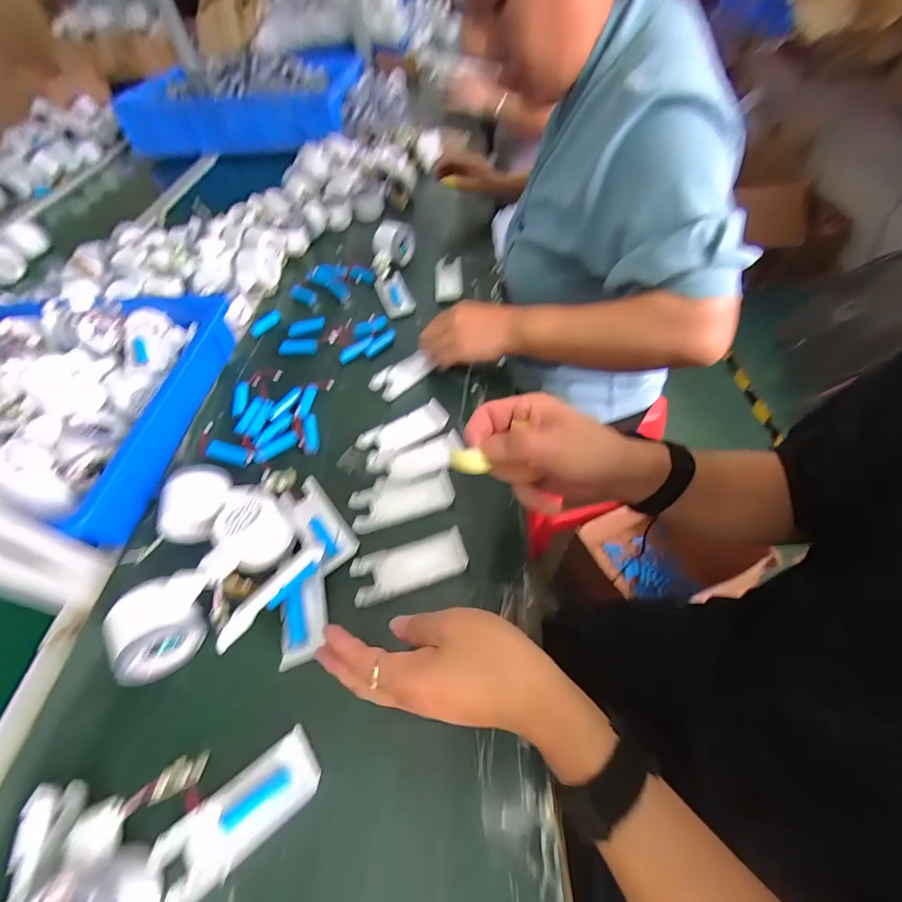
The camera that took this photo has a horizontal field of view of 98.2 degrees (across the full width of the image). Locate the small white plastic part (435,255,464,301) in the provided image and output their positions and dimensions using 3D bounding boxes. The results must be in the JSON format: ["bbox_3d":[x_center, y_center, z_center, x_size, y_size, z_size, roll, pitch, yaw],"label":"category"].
[{"bbox_3d":[-0.003,-0.278,0.638,0.046,0.030,0.098,-3,53,1],"label":"small white plastic part"}]

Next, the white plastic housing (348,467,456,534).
[{"bbox_3d":[-0.051,0.049,0.412,0.106,0.008,0.050,-13,54,-7],"label":"white plastic housing"}]

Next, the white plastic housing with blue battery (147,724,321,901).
[{"bbox_3d":[-0.145,0.252,0.273,0.108,0.014,0.044,-34,59,-21],"label":"white plastic housing with blue battery"}]

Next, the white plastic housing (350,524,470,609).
[{"bbox_3d":[-0.039,0.106,0.367,0.106,0.011,0.045,-16,54,-9],"label":"white plastic housing"}]

